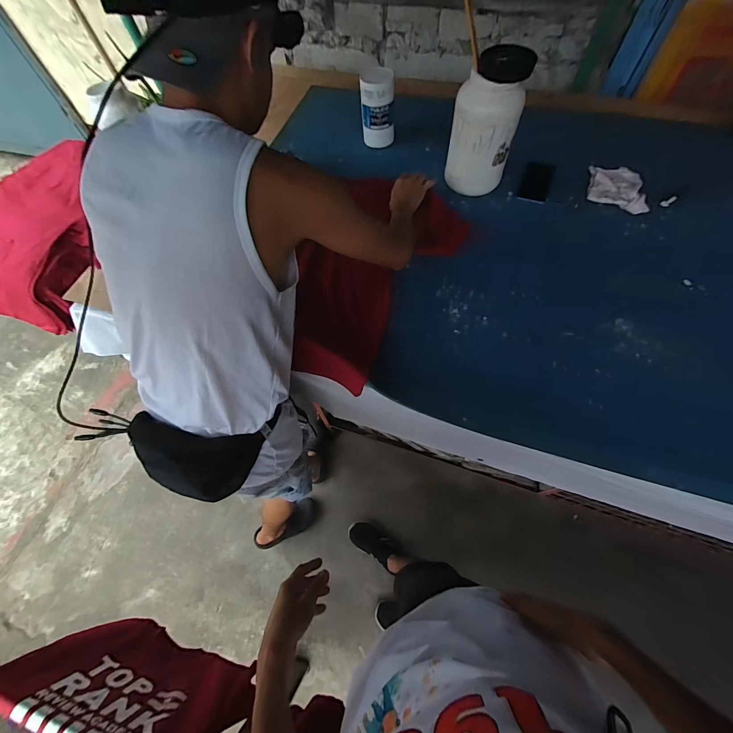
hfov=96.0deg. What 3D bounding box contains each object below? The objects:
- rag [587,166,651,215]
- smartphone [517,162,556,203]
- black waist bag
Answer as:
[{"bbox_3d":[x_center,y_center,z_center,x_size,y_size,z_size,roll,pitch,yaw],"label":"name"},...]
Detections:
[{"bbox_3d":[0.677,-0.485,0.879,0.146,0.028,0.152,20,66,13],"label":"rag"},{"bbox_3d":[0.470,-0.509,0.912,0.075,0.007,0.135,20,77,9],"label":"smartphone"},{"bbox_3d":[-0.297,0.158,0.609,0.252,0.081,0.153,-5,62,1],"label":"black waist bag"}]

